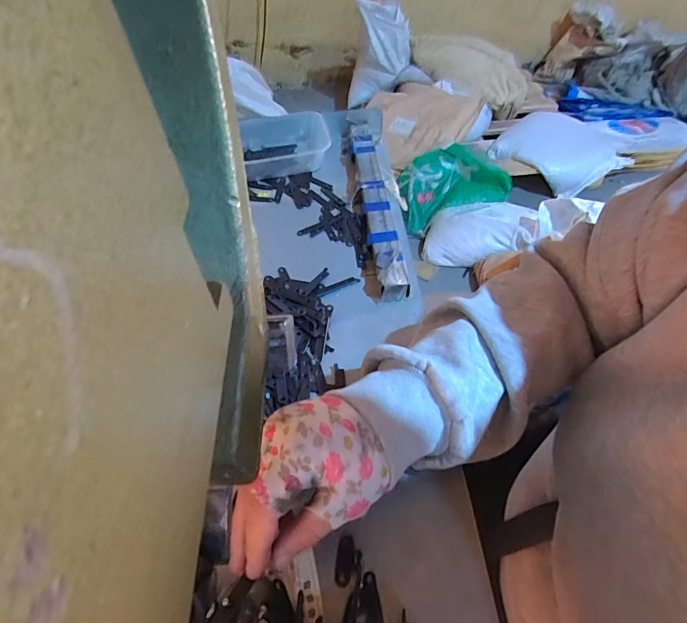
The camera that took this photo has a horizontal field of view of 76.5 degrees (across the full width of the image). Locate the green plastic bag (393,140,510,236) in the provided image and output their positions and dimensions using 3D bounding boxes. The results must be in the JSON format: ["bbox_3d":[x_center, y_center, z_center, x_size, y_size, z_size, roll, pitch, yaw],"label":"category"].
[{"bbox_3d":[0.448,-0.534,1.820,0.460,0.195,0.245,-17,51,-12],"label":"green plastic bag"}]

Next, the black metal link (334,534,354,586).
[{"bbox_3d":[0.001,0.166,0.291,0.011,0.004,0.028,5,50,7],"label":"black metal link"}]

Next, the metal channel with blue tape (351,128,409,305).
[{"bbox_3d":[0.038,-0.145,0.542,0.044,0.024,0.337,-2,50,0],"label":"metal channel with blue tape"}]

